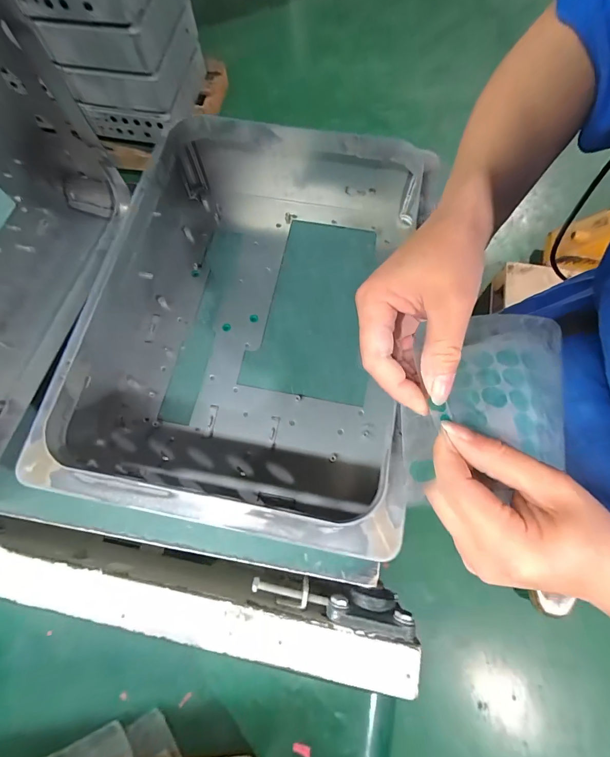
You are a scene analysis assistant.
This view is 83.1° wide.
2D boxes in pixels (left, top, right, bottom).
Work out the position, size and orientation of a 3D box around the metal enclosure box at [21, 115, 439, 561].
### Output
[{"bbox_3d":[-0.069,-0.083,0.411,0.387,0.131,0.467,11,72,3],"label":"metal enclosure box"}]

